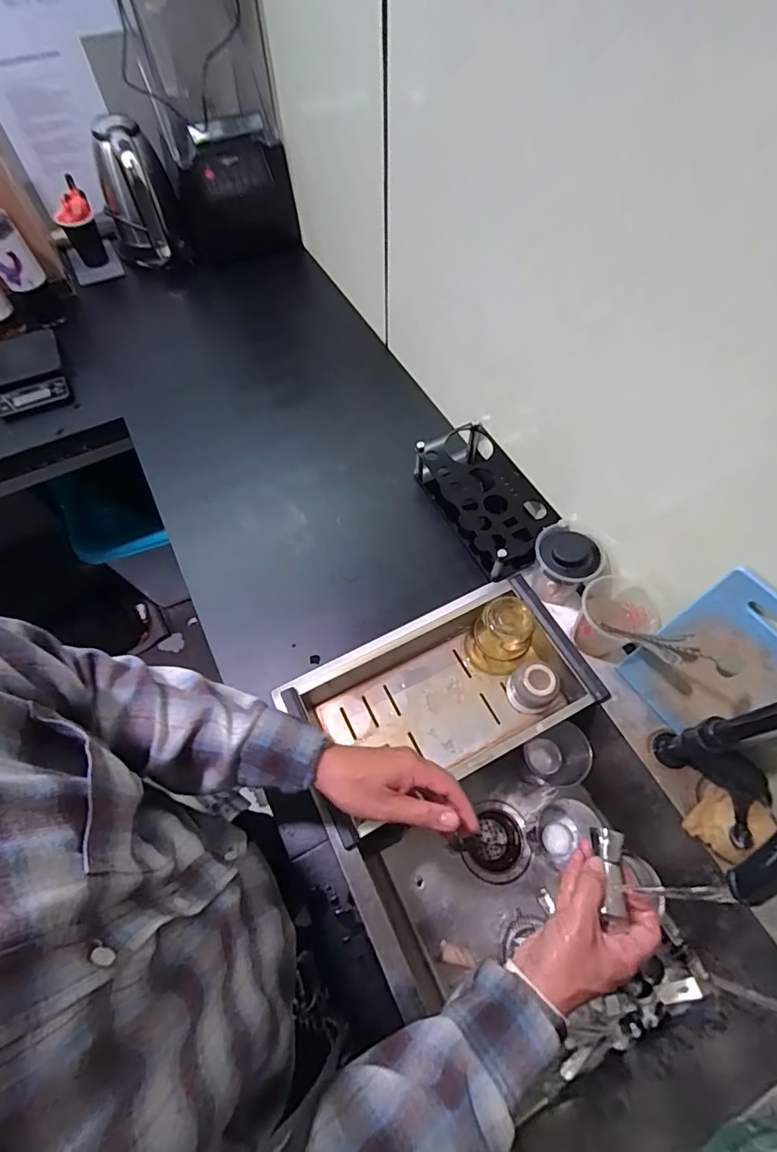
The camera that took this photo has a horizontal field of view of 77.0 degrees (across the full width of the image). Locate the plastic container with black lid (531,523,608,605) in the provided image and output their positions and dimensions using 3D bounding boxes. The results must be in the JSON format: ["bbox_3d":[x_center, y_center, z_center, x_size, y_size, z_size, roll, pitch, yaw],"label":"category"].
[{"bbox_3d":[0.244,-0.016,0.684,0.086,0.111,0.087,-41,70,-20],"label":"plastic container with black lid"}]

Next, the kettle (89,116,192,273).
[{"bbox_3d":[-0.529,-0.787,1.040,0.151,0.244,0.147,-22,64,-12],"label":"kettle"}]

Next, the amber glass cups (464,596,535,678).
[{"bbox_3d":[0.156,0.087,0.684,0.079,0.103,0.079,0,62,-1],"label":"amber glass cups"}]

